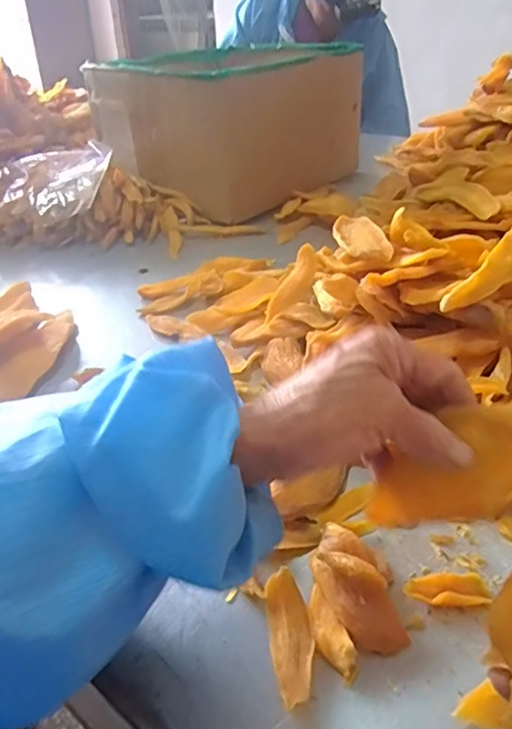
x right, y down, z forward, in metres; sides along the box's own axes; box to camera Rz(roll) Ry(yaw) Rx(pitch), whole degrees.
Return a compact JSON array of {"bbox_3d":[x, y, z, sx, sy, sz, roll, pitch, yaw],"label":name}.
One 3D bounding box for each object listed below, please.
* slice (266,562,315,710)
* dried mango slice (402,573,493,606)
[{"bbox_3d":[0.019,0.148,0.308,0.022,0.012,0.071,-7,34,-6],"label":"slice"},{"bbox_3d":[0.111,0.133,0.331,0.046,0.010,0.017,-2,34,2],"label":"dried mango slice"}]

